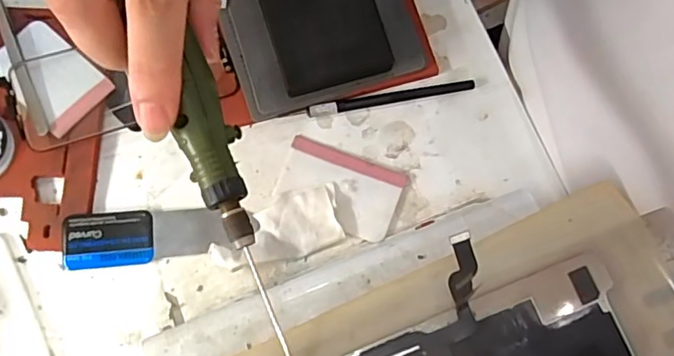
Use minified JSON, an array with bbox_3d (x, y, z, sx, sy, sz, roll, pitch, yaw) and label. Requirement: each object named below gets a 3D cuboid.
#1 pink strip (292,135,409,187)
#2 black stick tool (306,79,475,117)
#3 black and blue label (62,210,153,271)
[{"bbox_3d":[0.009,-0.011,0.376,0.081,0.004,0.011,21,76,4],"label":"pink strip"},{"bbox_3d":[0.037,-0.056,0.388,0.116,0.006,0.009,-10,76,-4],"label":"black stick tool"},{"bbox_3d":[-0.146,0.039,0.357,0.053,0.010,0.035,-6,75,-3],"label":"black and blue label"}]

